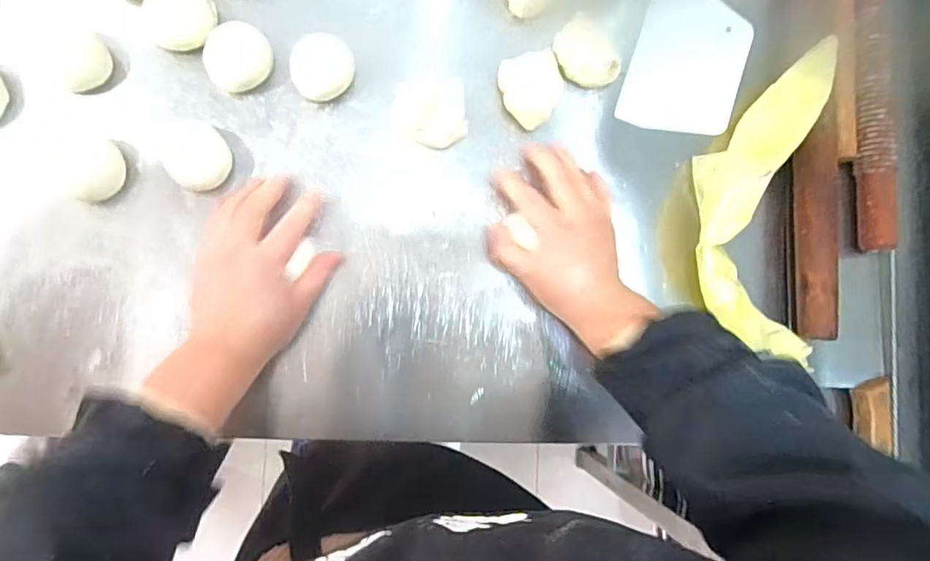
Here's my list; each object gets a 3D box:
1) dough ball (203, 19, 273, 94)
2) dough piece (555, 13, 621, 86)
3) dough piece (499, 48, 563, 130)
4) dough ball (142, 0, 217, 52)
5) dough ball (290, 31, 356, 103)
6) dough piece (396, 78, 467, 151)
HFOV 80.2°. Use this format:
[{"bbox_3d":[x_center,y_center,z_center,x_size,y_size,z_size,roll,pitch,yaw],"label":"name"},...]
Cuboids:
[{"bbox_3d":[-0.181,-0.178,0.441,0.051,0.030,0.044,-39,92,-9],"label":"dough ball"},{"bbox_3d":[0.106,-0.200,0.490,0.045,0.018,0.062,-36,91,-9],"label":"dough piece"},{"bbox_3d":[0.058,-0.165,0.479,0.052,0.017,0.060,-18,89,-9],"label":"dough piece"},{"bbox_3d":[-0.226,-0.209,0.438,0.054,0.022,0.047,-38,92,-9],"label":"dough ball"},{"bbox_3d":[-0.118,-0.173,0.453,0.049,0.029,0.050,1,86,-8],"label":"dough ball"},{"bbox_3d":[-0.028,-0.143,0.468,0.058,0.022,0.067,-3,86,-8],"label":"dough piece"}]

